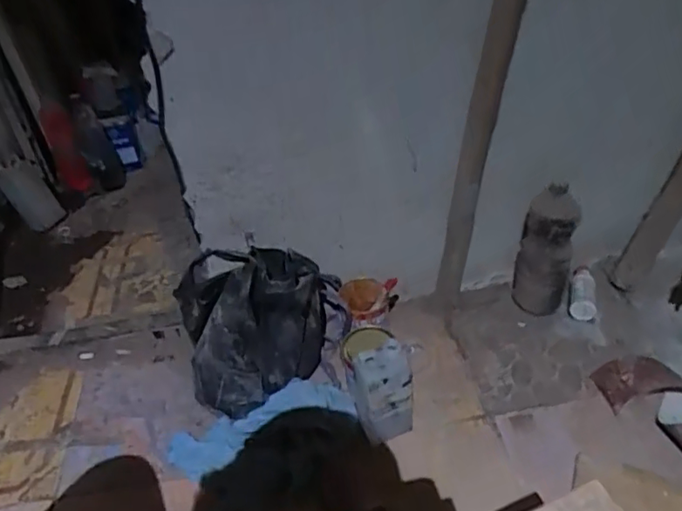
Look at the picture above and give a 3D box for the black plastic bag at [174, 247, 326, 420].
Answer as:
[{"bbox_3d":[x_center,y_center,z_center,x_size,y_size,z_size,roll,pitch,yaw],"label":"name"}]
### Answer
[{"bbox_3d":[-0.157,0.129,1.059,0.282,0.318,0.159,-17,40,-12],"label":"black plastic bag"}]

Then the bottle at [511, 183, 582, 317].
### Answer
[{"bbox_3d":[0.419,-0.002,1.177,0.087,0.288,0.084,-13,39,-7],"label":"bottle"}]

